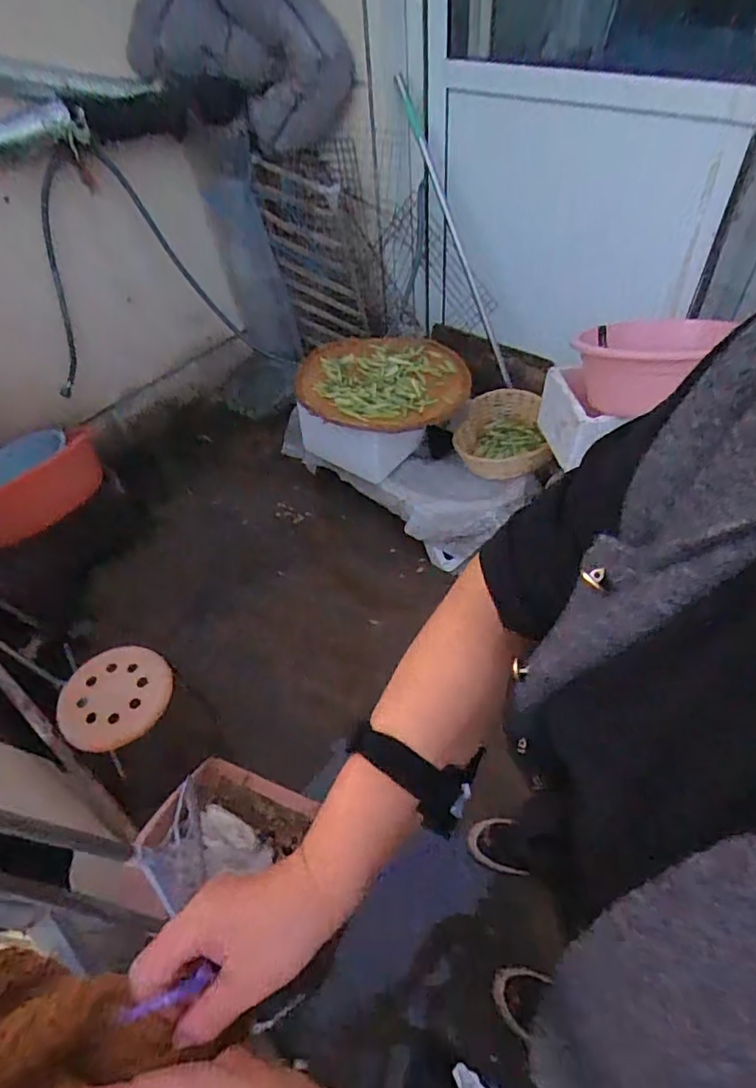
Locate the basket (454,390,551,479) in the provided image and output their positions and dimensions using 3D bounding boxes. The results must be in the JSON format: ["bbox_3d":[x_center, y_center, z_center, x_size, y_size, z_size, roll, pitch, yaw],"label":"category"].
[{"bbox_3d":[0.347,-0.300,1.625,0.248,0.146,0.262,-2,50,3],"label":"basket"}]

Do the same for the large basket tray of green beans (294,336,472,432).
[{"bbox_3d":[0.012,-0.459,1.628,0.497,0.092,0.423,-2,50,4],"label":"large basket tray of green beans"}]

